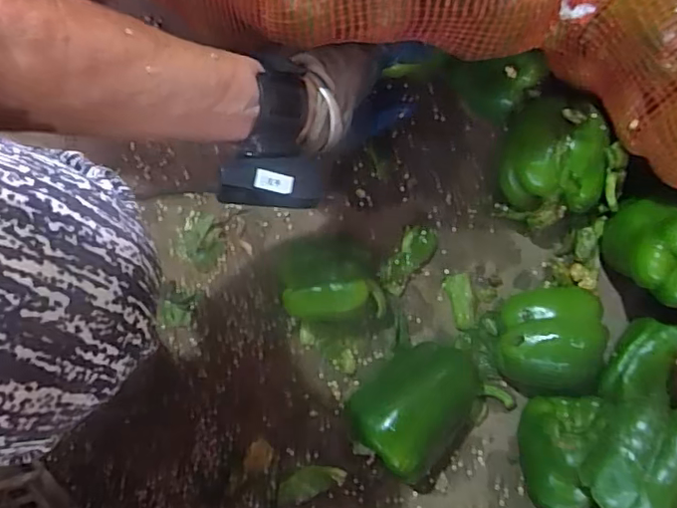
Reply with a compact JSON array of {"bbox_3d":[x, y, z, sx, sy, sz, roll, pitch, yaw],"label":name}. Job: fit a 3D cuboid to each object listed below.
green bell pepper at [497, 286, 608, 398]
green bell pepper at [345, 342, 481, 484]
[{"bbox_3d":[0.182,0.081,0.493,0.084,0.084,0.092,0,79,1],"label":"green bell pepper"},{"bbox_3d":[0.071,0.131,0.491,0.115,0.081,0.085,-40,81,-6],"label":"green bell pepper"}]

